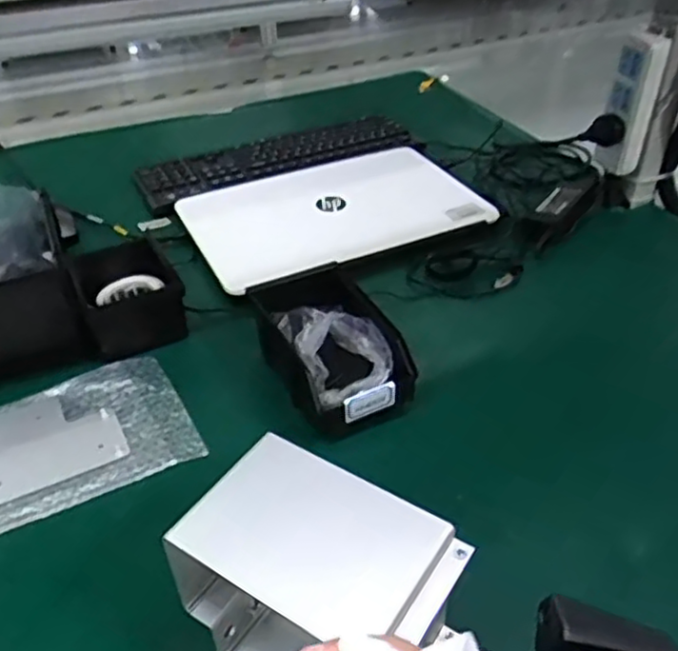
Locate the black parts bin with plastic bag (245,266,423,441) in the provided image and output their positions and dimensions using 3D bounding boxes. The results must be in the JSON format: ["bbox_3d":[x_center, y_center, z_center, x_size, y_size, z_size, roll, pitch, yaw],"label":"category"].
[{"bbox_3d":[-0.014,0.017,0.710,0.111,0.072,0.199,-16,42,-17],"label":"black parts bin with plastic bag"}]

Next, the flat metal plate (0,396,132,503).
[{"bbox_3d":[-0.276,0.106,0.657,0.133,0.004,0.112,-19,43,-21],"label":"flat metal plate"}]

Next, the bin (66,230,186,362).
[{"bbox_3d":[-0.235,-0.032,0.779,0.106,0.072,0.118,-22,44,-23],"label":"bin"}]

